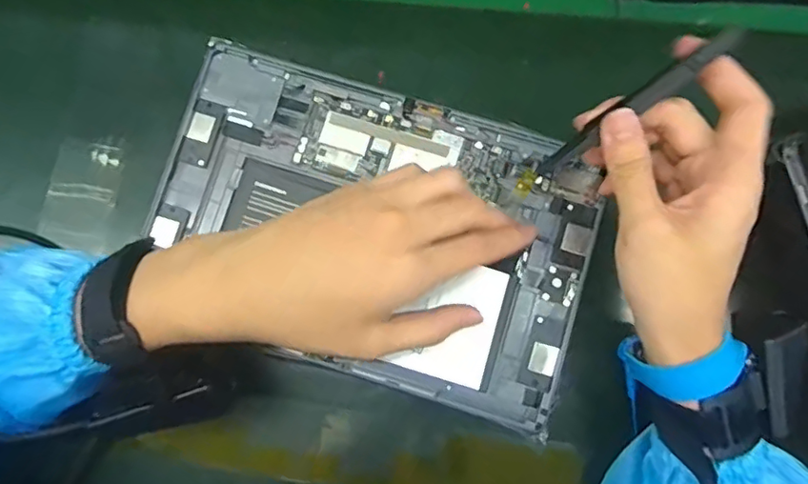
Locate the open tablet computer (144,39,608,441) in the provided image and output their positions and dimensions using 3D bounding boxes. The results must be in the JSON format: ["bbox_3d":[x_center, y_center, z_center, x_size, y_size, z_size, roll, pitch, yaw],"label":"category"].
[{"bbox_3d":[-0.019,-0.007,0.331,0.253,0.017,0.162,18,80,4],"label":"open tablet computer"}]

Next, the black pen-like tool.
[{"bbox_3d":[0.114,-0.067,0.278,0.109,0.008,0.011,-37,80,20],"label":"black pen-like tool"}]

